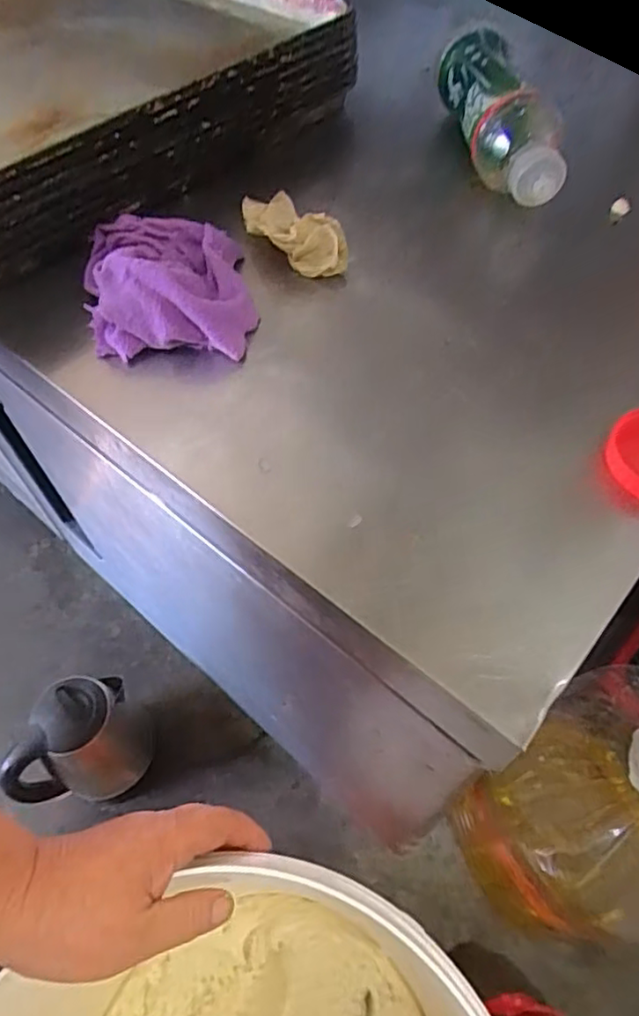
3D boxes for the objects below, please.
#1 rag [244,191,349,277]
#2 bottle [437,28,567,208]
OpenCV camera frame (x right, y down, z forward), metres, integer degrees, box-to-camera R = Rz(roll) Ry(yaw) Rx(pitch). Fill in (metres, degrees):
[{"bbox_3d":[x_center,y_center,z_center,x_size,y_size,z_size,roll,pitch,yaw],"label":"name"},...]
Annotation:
[{"bbox_3d":[-0.021,-0.220,0.486,0.044,0.035,0.100,-30,60,-17],"label":"rag"},{"bbox_3d":[0.155,-0.340,0.536,0.059,0.061,0.219,-6,53,-2],"label":"bottle"}]

